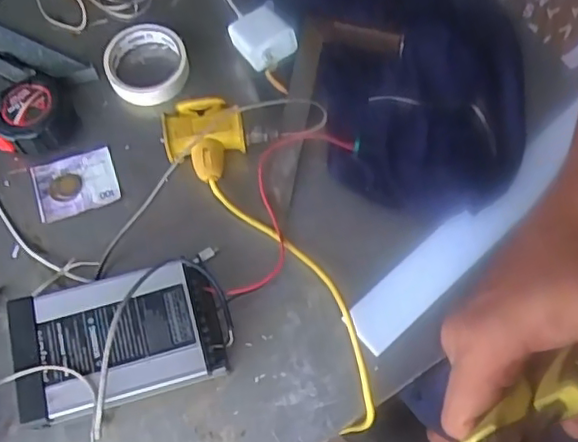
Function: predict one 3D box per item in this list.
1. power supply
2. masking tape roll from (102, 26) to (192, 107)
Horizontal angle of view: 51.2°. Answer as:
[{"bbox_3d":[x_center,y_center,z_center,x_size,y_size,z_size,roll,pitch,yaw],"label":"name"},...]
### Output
[{"bbox_3d":[-0.150,0.109,0.550,0.187,0.046,0.118,-12,70,-7],"label":"power supply"},{"bbox_3d":[-0.159,-0.175,0.678,0.090,0.035,0.091,1,69,-2],"label":"masking tape roll"}]

